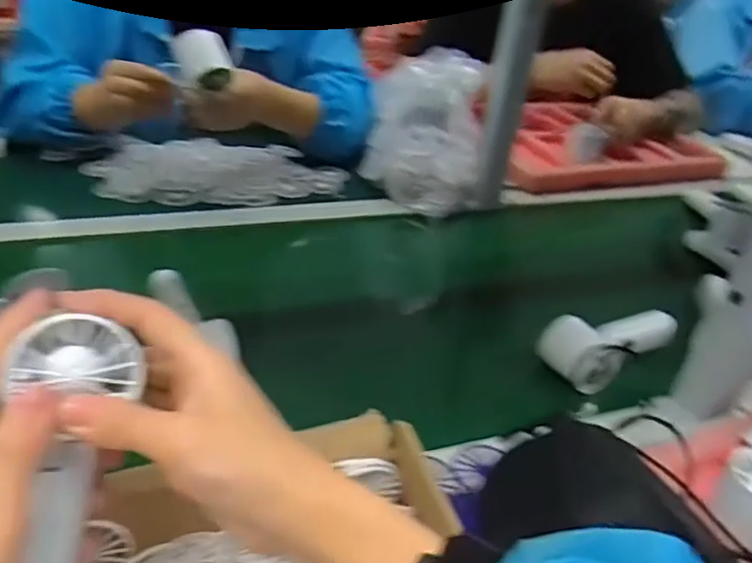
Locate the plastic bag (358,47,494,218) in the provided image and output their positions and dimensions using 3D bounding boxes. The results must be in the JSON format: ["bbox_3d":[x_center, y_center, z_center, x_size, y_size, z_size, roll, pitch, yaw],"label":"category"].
[{"bbox_3d":[0.073,-0.227,0.878,0.159,0.190,0.179,7,34,-1],"label":"plastic bag"}]

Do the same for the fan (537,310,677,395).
[{"bbox_3d":[0.229,0.053,0.604,0.148,0.050,0.068,-18,42,-33],"label":"fan"}]

